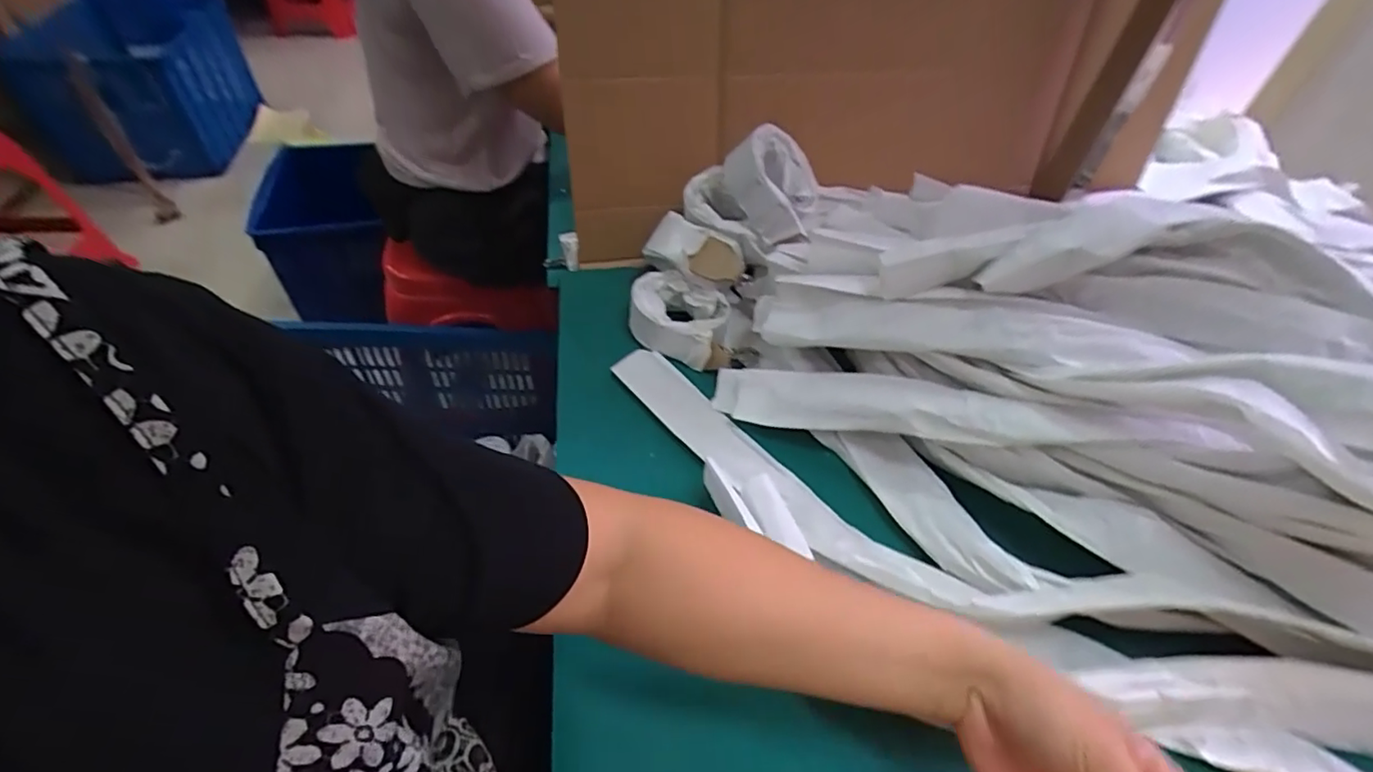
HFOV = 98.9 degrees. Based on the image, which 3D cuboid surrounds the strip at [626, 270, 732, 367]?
[{"bbox_3d":[-0.005,-0.068,0.607,0.115,0.048,0.073,24,50,17],"label":"strip"}]

